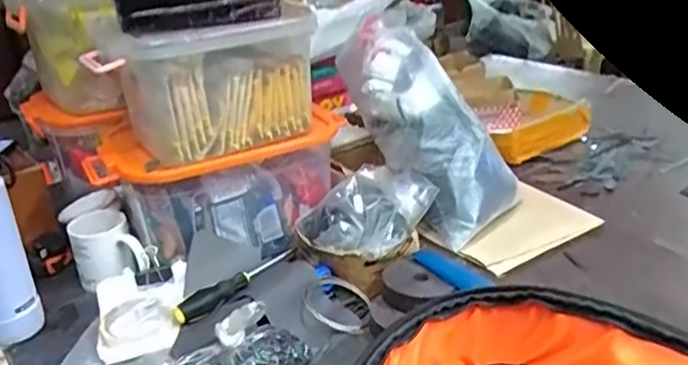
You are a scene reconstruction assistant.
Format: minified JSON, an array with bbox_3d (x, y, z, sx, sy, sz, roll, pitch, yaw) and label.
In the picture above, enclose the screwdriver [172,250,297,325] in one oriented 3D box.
[{"bbox_3d":[-0.140,0.134,0.864,0.201,0.022,0.037,-26,32,-37],"label":"screwdriver"}]

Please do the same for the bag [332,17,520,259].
[{"bbox_3d":[0.125,-0.089,1.010,0.135,0.124,0.390,-20,67,-27],"label":"bag"}]

